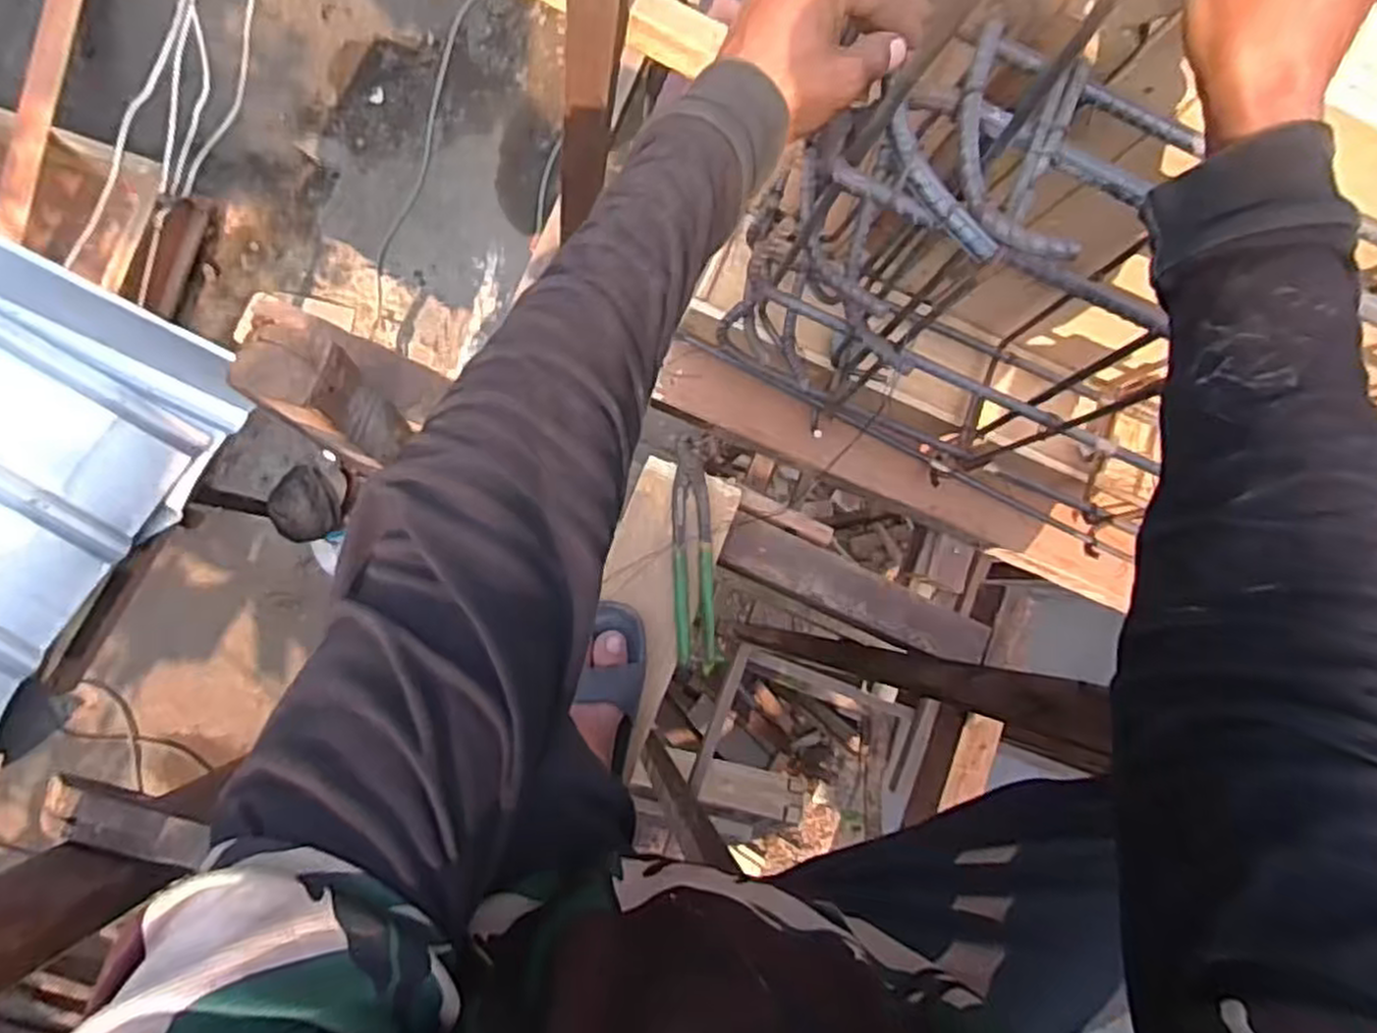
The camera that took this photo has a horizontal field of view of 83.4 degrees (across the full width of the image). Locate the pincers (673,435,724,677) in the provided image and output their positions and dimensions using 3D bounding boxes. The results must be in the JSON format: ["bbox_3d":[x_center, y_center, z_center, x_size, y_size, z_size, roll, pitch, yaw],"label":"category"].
[{"bbox_3d":[0.005,0.036,0.744,0.040,0.013,0.224,-2,86,-9],"label":"pincers"}]

